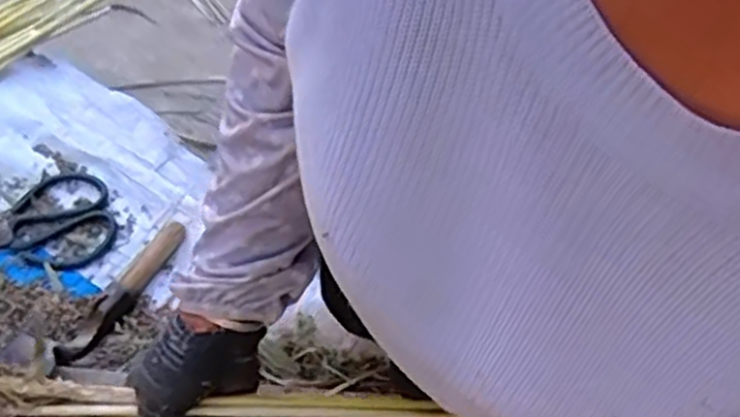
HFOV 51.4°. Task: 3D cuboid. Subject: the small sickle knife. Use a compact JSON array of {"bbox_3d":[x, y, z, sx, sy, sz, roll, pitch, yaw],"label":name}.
[{"bbox_3d":[-0.236,0.079,0.736,0.031,0.025,0.167,28,64,11],"label":"small sickle knife"}]

